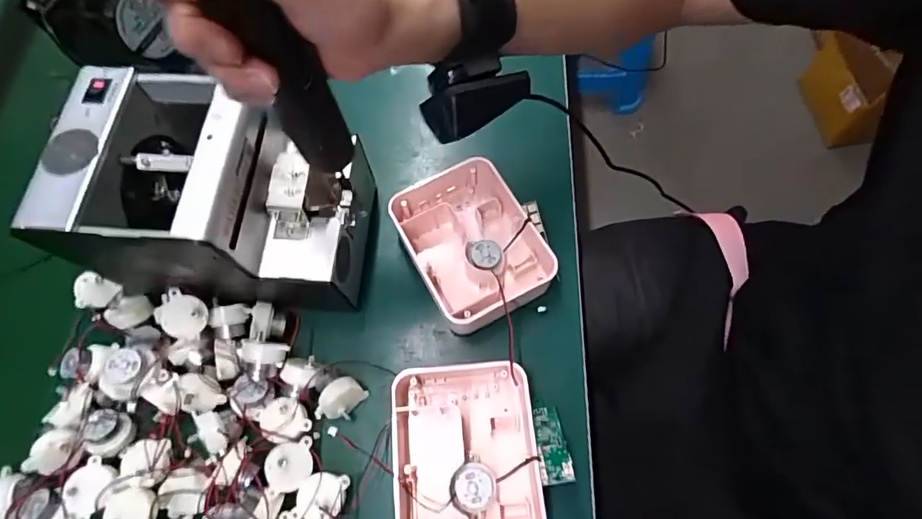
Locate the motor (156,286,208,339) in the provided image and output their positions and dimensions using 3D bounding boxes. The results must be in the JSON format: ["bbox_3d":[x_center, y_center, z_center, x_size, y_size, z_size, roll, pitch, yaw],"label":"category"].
[{"bbox_3d":[-0.215,0.043,0.372,0.035,0.018,0.032,34,79,-18],"label":"motor"}]

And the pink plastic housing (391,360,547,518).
[{"bbox_3d":[0.002,0.143,0.346,0.102,0.042,0.128,-6,69,2],"label":"pink plastic housing"}]

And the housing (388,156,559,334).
[{"bbox_3d":[0.010,-0.017,0.411,0.106,0.046,0.146,-29,70,-7],"label":"housing"}]

